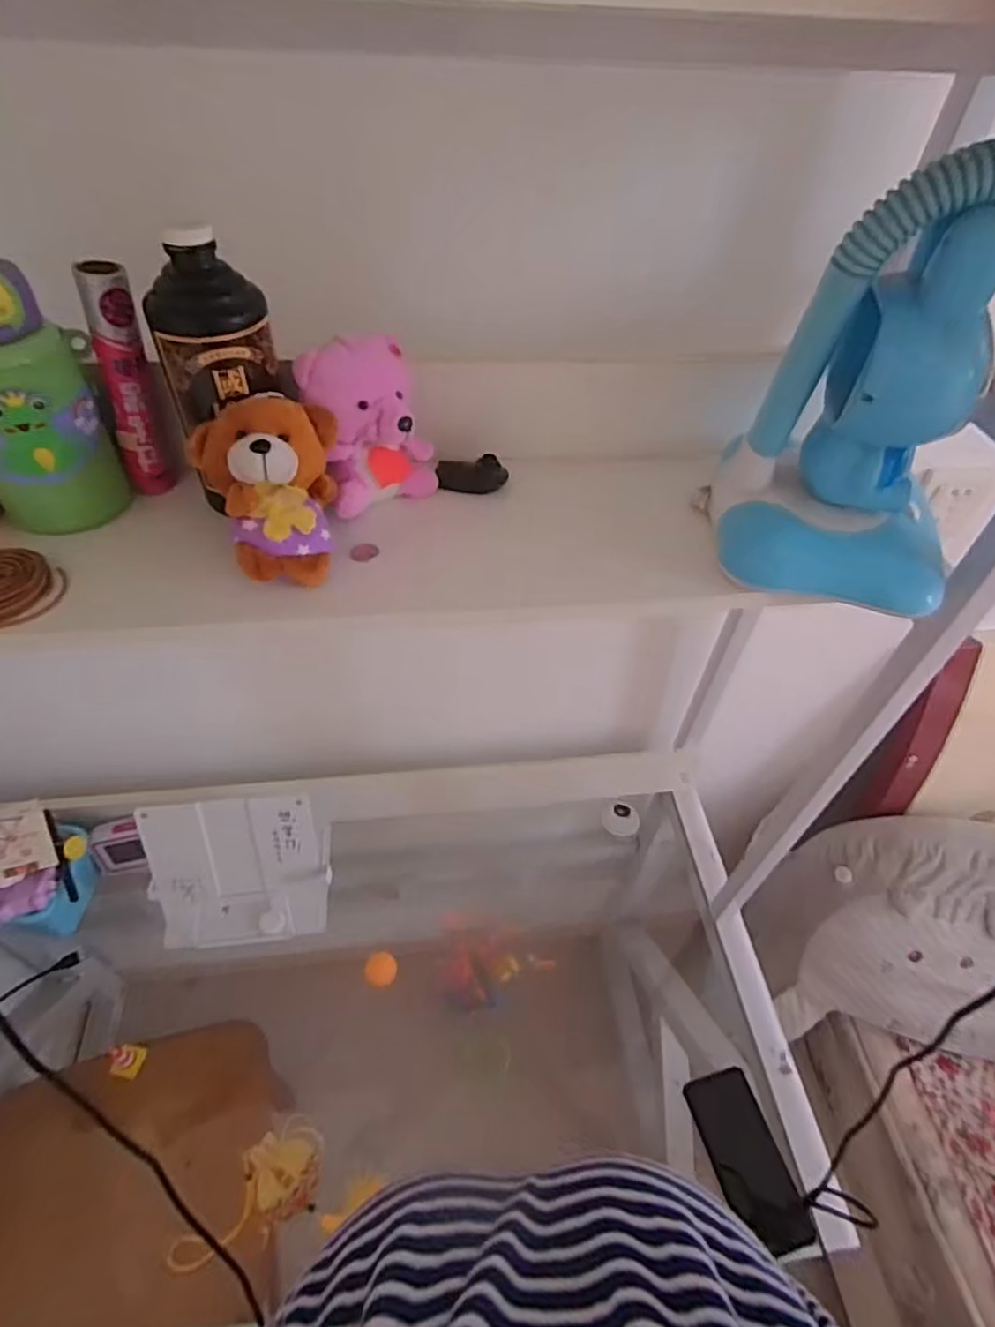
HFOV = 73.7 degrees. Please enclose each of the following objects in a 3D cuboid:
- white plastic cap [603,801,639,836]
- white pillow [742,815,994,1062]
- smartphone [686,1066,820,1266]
[{"bbox_3d":[0.185,0.229,0.987,0.052,0.039,0.042,20,50,15],"label":"white plastic cap"},{"bbox_3d":[0.664,0.423,1.024,0.515,0.399,0.130,10,11,15],"label":"white pillow"},{"bbox_3d":[0.267,0.524,0.707,0.076,0.016,0.158,-13,42,-6],"label":"smartphone"}]

